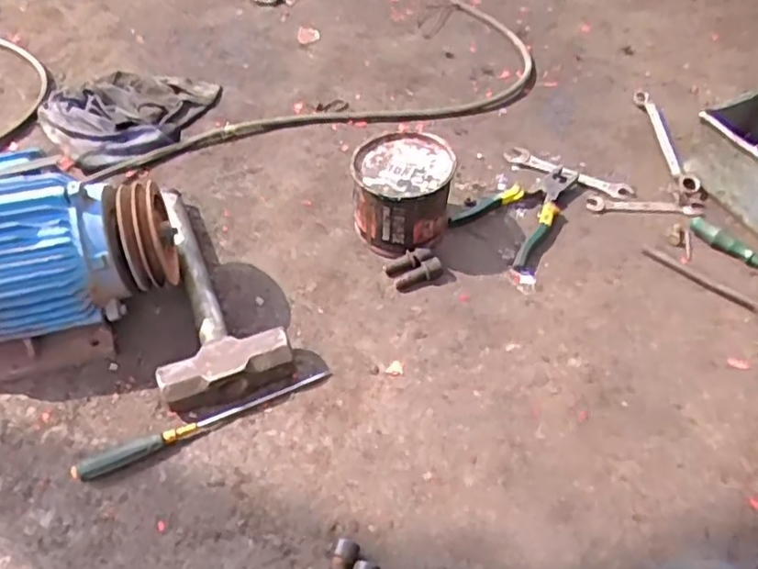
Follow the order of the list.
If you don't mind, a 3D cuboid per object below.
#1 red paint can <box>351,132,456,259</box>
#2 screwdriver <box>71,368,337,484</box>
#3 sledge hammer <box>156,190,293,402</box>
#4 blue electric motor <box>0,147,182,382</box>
[{"bbox_3d":[0.029,-0.112,0.819,0.120,0.100,0.122,6,52,6],"label":"red paint can"},{"bbox_3d":[-0.177,0.141,0.680,0.266,0.024,0.018,-24,57,-17],"label":"screwdriver"},{"bbox_3d":[-0.215,-0.004,0.772,0.136,0.050,0.315,-20,56,-14],"label":"sledge hammer"},{"bbox_3d":[-0.374,-0.028,0.722,0.285,0.179,0.192,-13,52,-9],"label":"blue electric motor"}]

